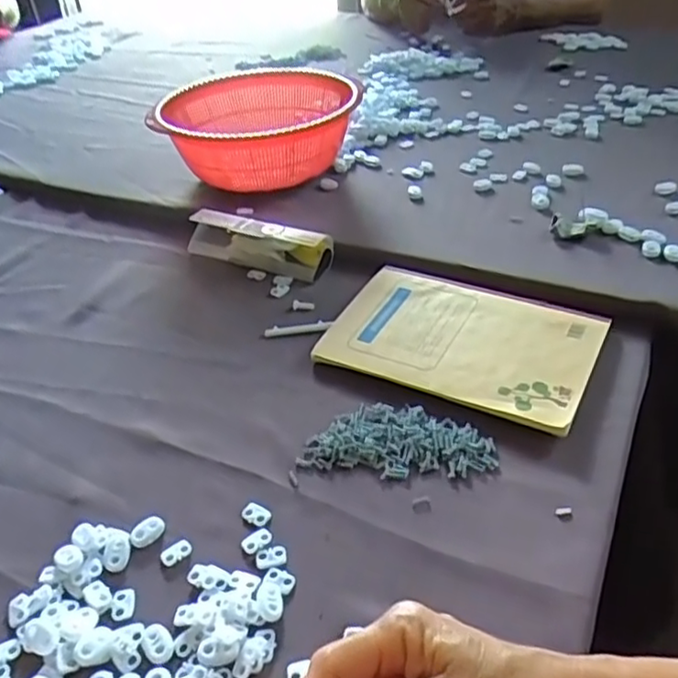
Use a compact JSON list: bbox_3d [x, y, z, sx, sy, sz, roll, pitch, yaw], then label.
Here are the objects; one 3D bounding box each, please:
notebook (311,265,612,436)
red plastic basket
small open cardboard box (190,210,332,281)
[{"bbox_3d":[0.101,0.000,0.543,0.203,0.013,0.143,16,43,26],"label":"notebook"},{"bbox_3d":[-0.092,-0.240,0.784,0.218,0.101,0.237,-1,38,7],"label":"red plastic basket"},{"bbox_3d":[-0.082,-0.098,0.669,0.154,0.037,0.046,17,44,27],"label":"small open cardboard box"}]

